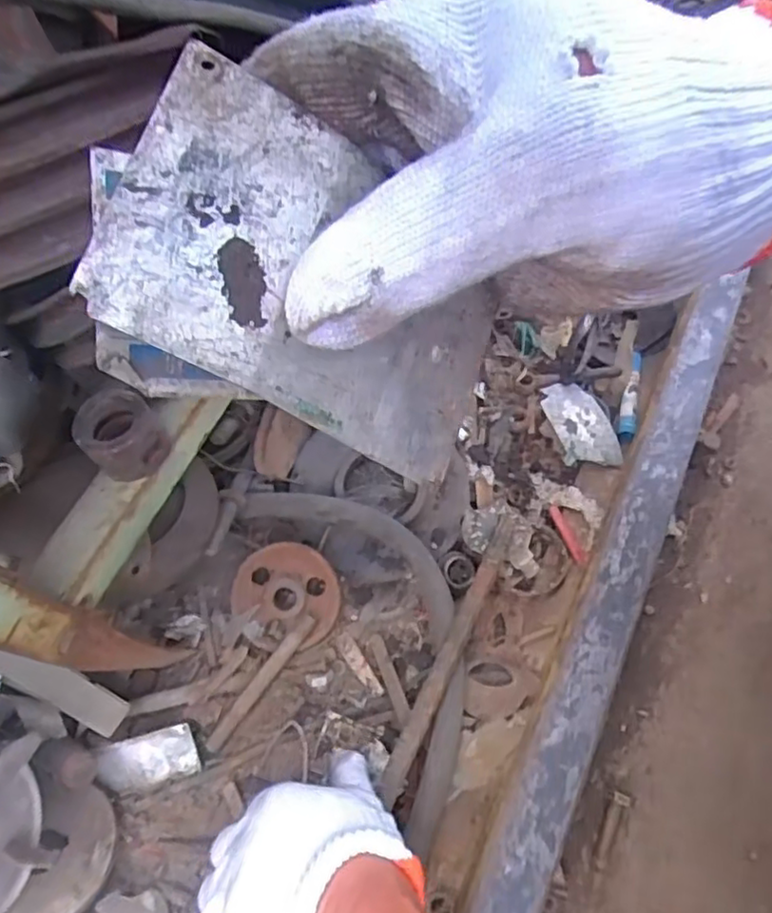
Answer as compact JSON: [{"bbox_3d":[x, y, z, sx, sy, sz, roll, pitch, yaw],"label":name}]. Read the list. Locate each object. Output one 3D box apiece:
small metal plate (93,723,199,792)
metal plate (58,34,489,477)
[{"bbox_3d":[-0.163,0.207,0.446,0.065,0.004,0.034,-13,94,-7],"label":"small metal plate"},{"bbox_3d":[-0.012,-0.040,0.164,0.107,0.011,0.064,26,80,-37],"label":"metal plate"}]

